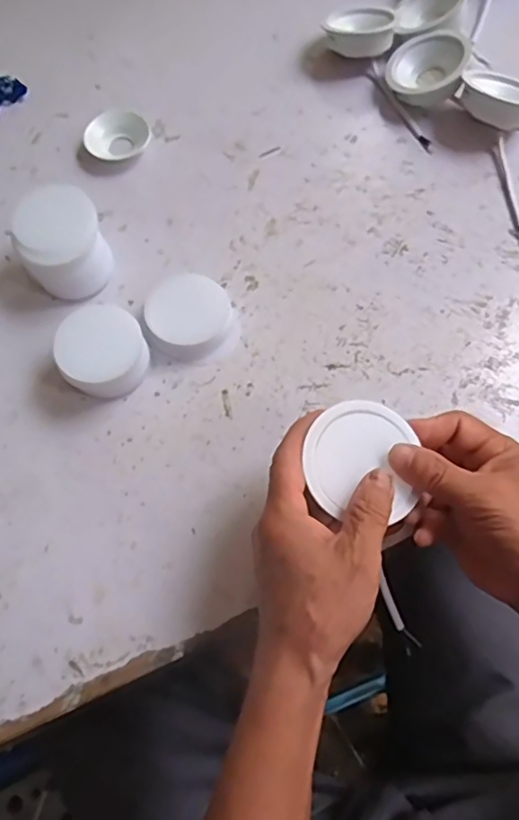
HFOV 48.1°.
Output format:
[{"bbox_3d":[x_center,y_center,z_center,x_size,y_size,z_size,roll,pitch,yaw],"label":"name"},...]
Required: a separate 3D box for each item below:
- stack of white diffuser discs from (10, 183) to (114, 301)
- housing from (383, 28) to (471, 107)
[{"bbox_3d":[-0.147,-0.124,0.439,0.062,0.056,0.073,-18,68,-6],"label":"stack of white diffuser discs"},{"bbox_3d":[0.149,-0.303,0.517,0.066,0.026,0.066,27,85,26],"label":"housing"}]

